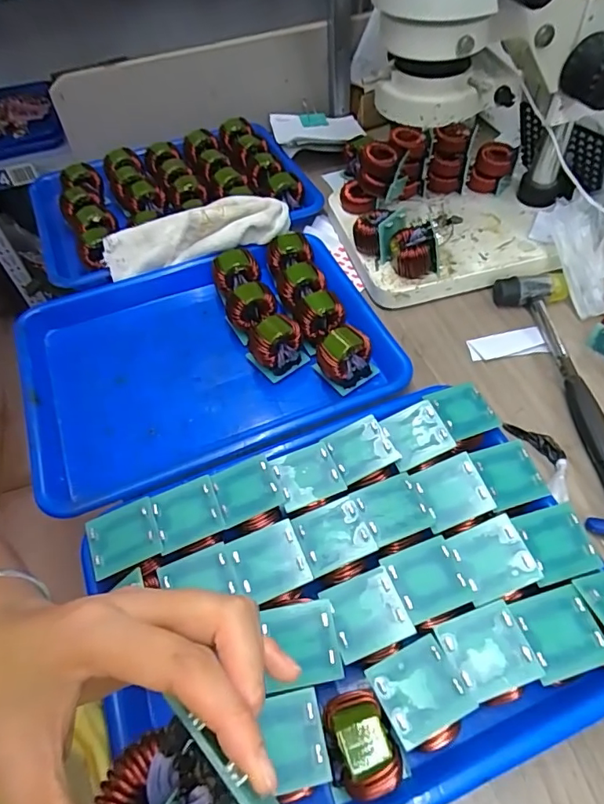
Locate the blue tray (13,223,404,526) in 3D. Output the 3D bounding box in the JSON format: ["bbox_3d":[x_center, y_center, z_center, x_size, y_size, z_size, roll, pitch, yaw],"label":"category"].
[{"bbox_3d":[-0.093,-0.046,0.491,0.326,0.040,0.248,-20,54,-11],"label":"blue tray"}]

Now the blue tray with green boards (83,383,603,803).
[{"bbox_3d":[0.036,0.127,0.338,0.309,0.047,0.240,-21,54,-11],"label":"blue tray with green boards"}]

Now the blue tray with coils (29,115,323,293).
[{"bbox_3d":[-0.164,-0.266,0.640,0.341,0.052,0.244,-22,55,-12],"label":"blue tray with coils"}]

